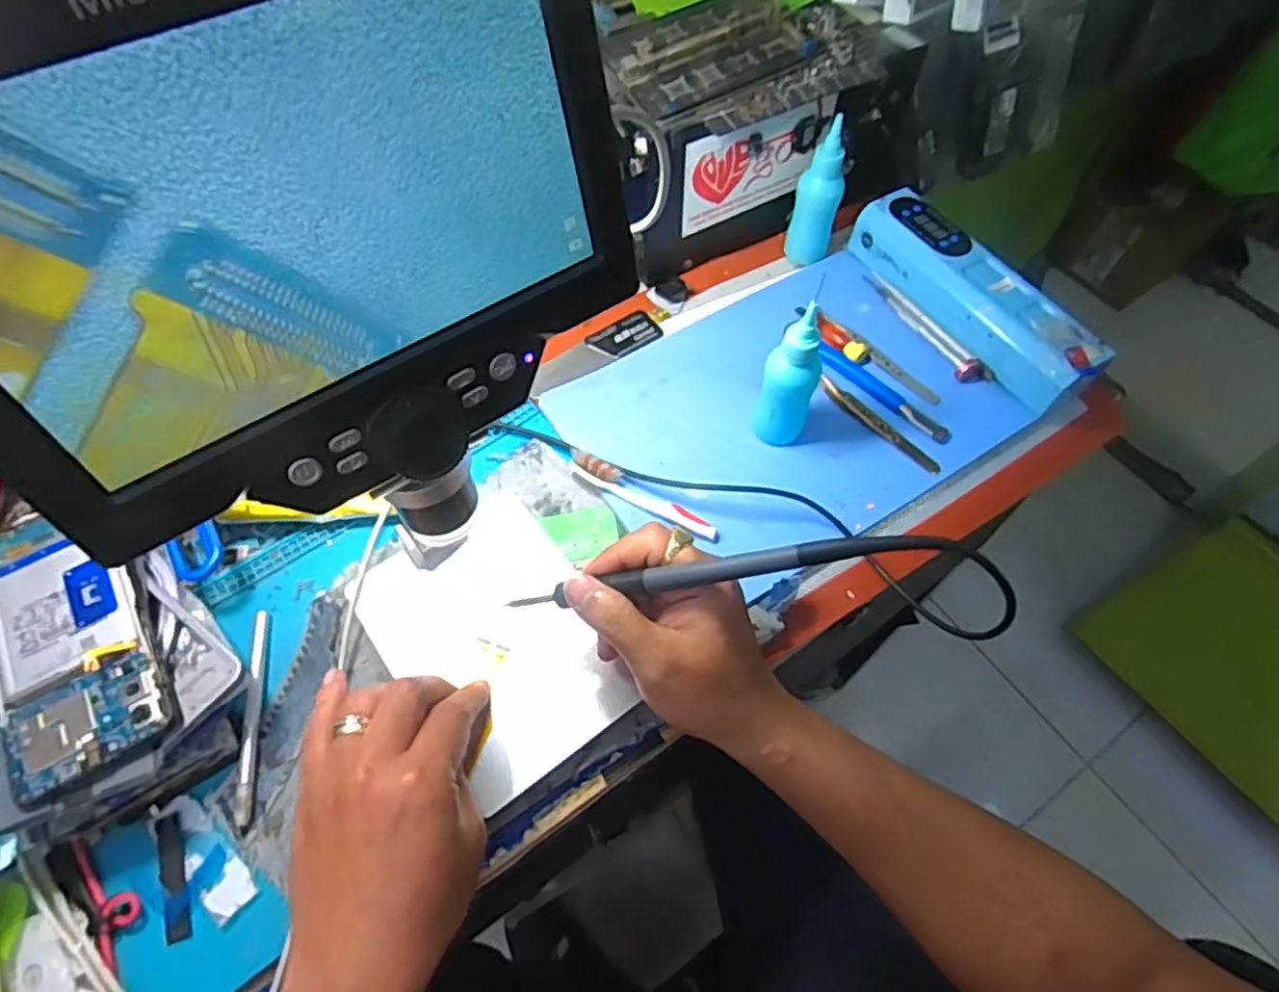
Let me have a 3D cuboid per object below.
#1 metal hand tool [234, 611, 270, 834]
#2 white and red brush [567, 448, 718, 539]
[{"bbox_3d":[-0.218,0.123,0.395,0.009,0.005,0.120,-9,60,-6],"label":"metal hand tool"},{"bbox_3d":[0.002,-0.001,0.458,0.107,0.021,0.012,26,63,13],"label":"white and red brush"}]

